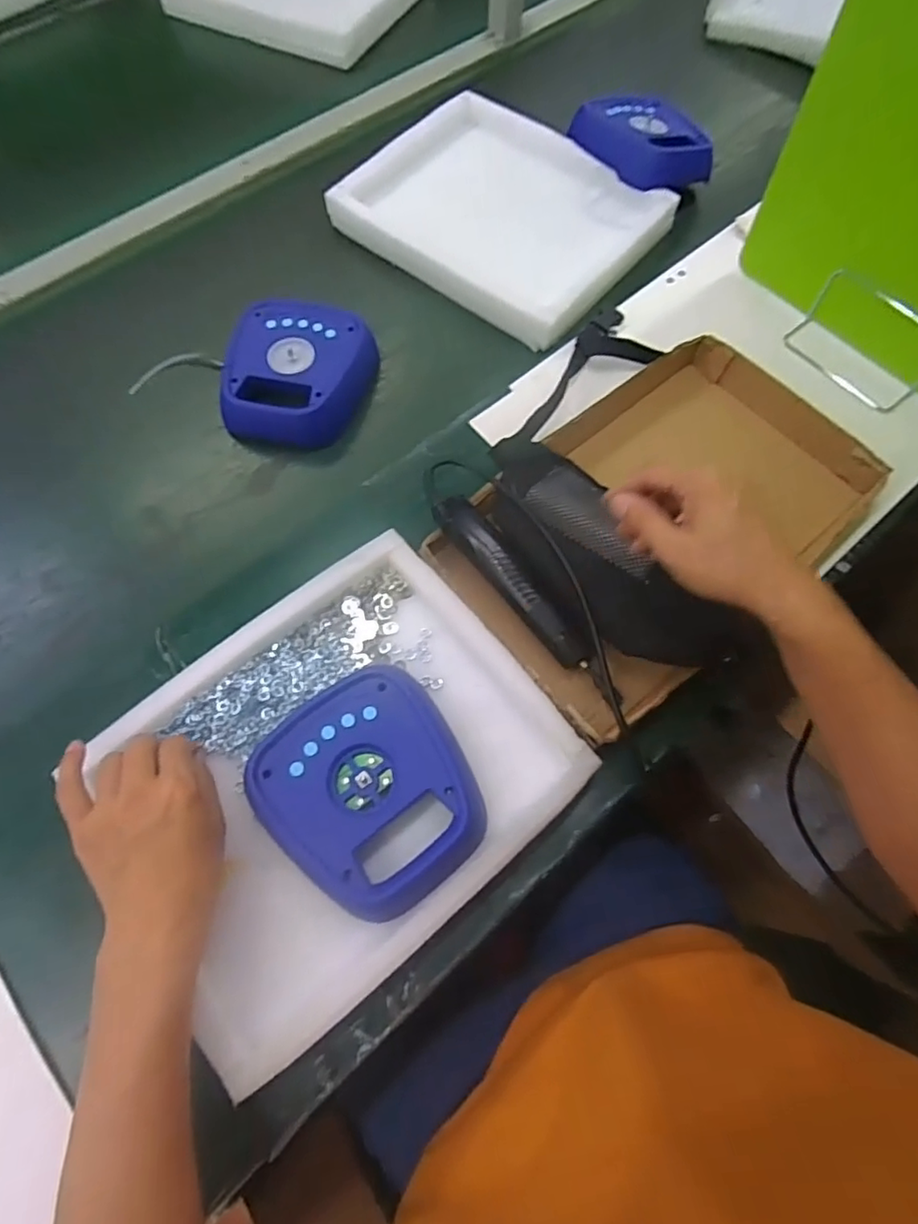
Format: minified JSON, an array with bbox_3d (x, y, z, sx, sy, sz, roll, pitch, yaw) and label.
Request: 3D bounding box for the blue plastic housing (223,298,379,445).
[{"bbox_3d":[-0.182,-0.270,0.683,0.155,0.047,0.171,8,69,3],"label":"blue plastic housing"}]

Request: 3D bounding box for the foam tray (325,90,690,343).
[{"bbox_3d":[0.051,-0.515,0.773,0.372,0.053,0.293,36,73,13],"label":"foam tray"}]

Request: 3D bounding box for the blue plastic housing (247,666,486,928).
[{"bbox_3d":[-0.067,0.143,0.479,0.154,0.031,0.173,-34,72,-13],"label":"blue plastic housing"}]

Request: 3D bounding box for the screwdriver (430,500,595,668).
[{"bbox_3d":[0.054,-0.033,0.564,0.042,0.033,0.197,-38,73,-14],"label":"screwdriver"}]

